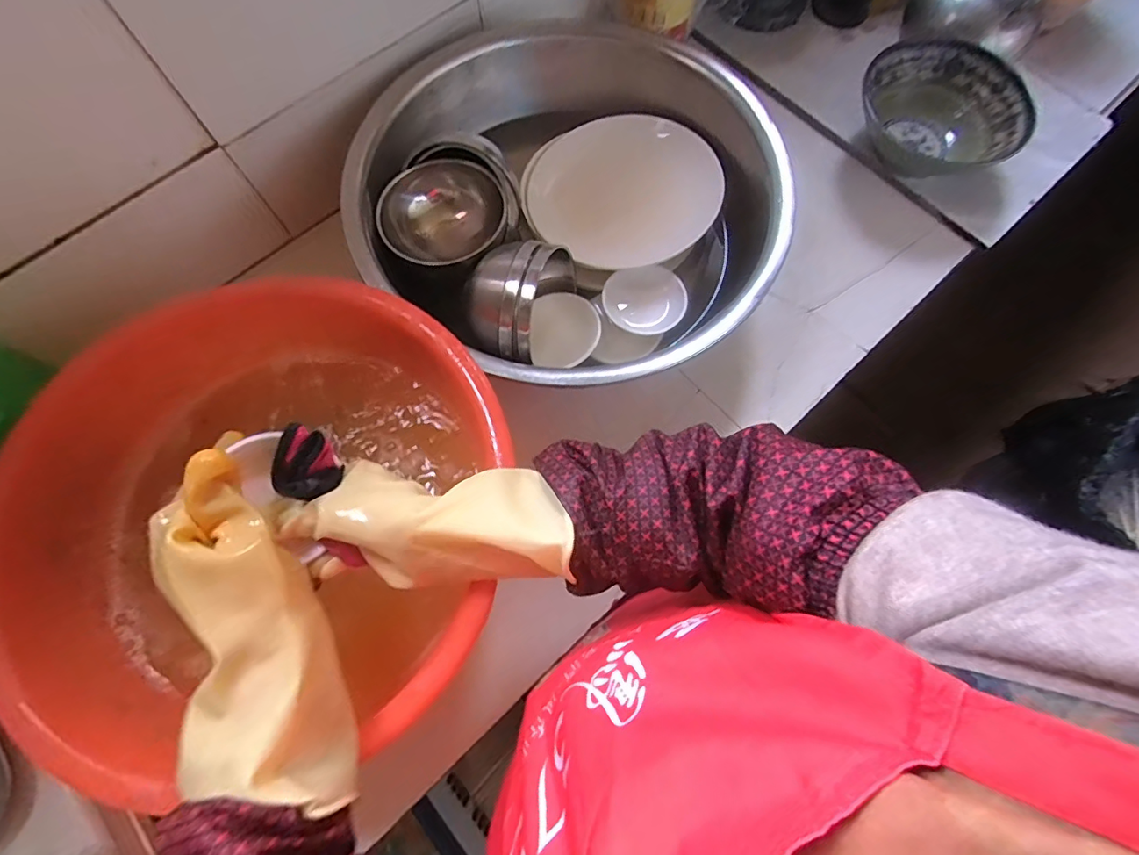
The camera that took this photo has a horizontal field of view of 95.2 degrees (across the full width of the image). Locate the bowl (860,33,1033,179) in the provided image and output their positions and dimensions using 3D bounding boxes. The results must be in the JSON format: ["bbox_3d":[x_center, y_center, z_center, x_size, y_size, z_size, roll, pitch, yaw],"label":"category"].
[{"bbox_3d":[0.456,-0.392,0.649,0.188,0.082,0.175,0,71,-1],"label":"bowl"}]

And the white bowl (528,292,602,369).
[{"bbox_3d":[-0.003,-0.110,0.601,0.084,0.032,0.084,-1,86,15],"label":"white bowl"}]

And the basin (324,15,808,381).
[{"bbox_3d":[0.001,-0.240,0.582,0.438,0.123,0.406,0,71,-1],"label":"basin"}]

